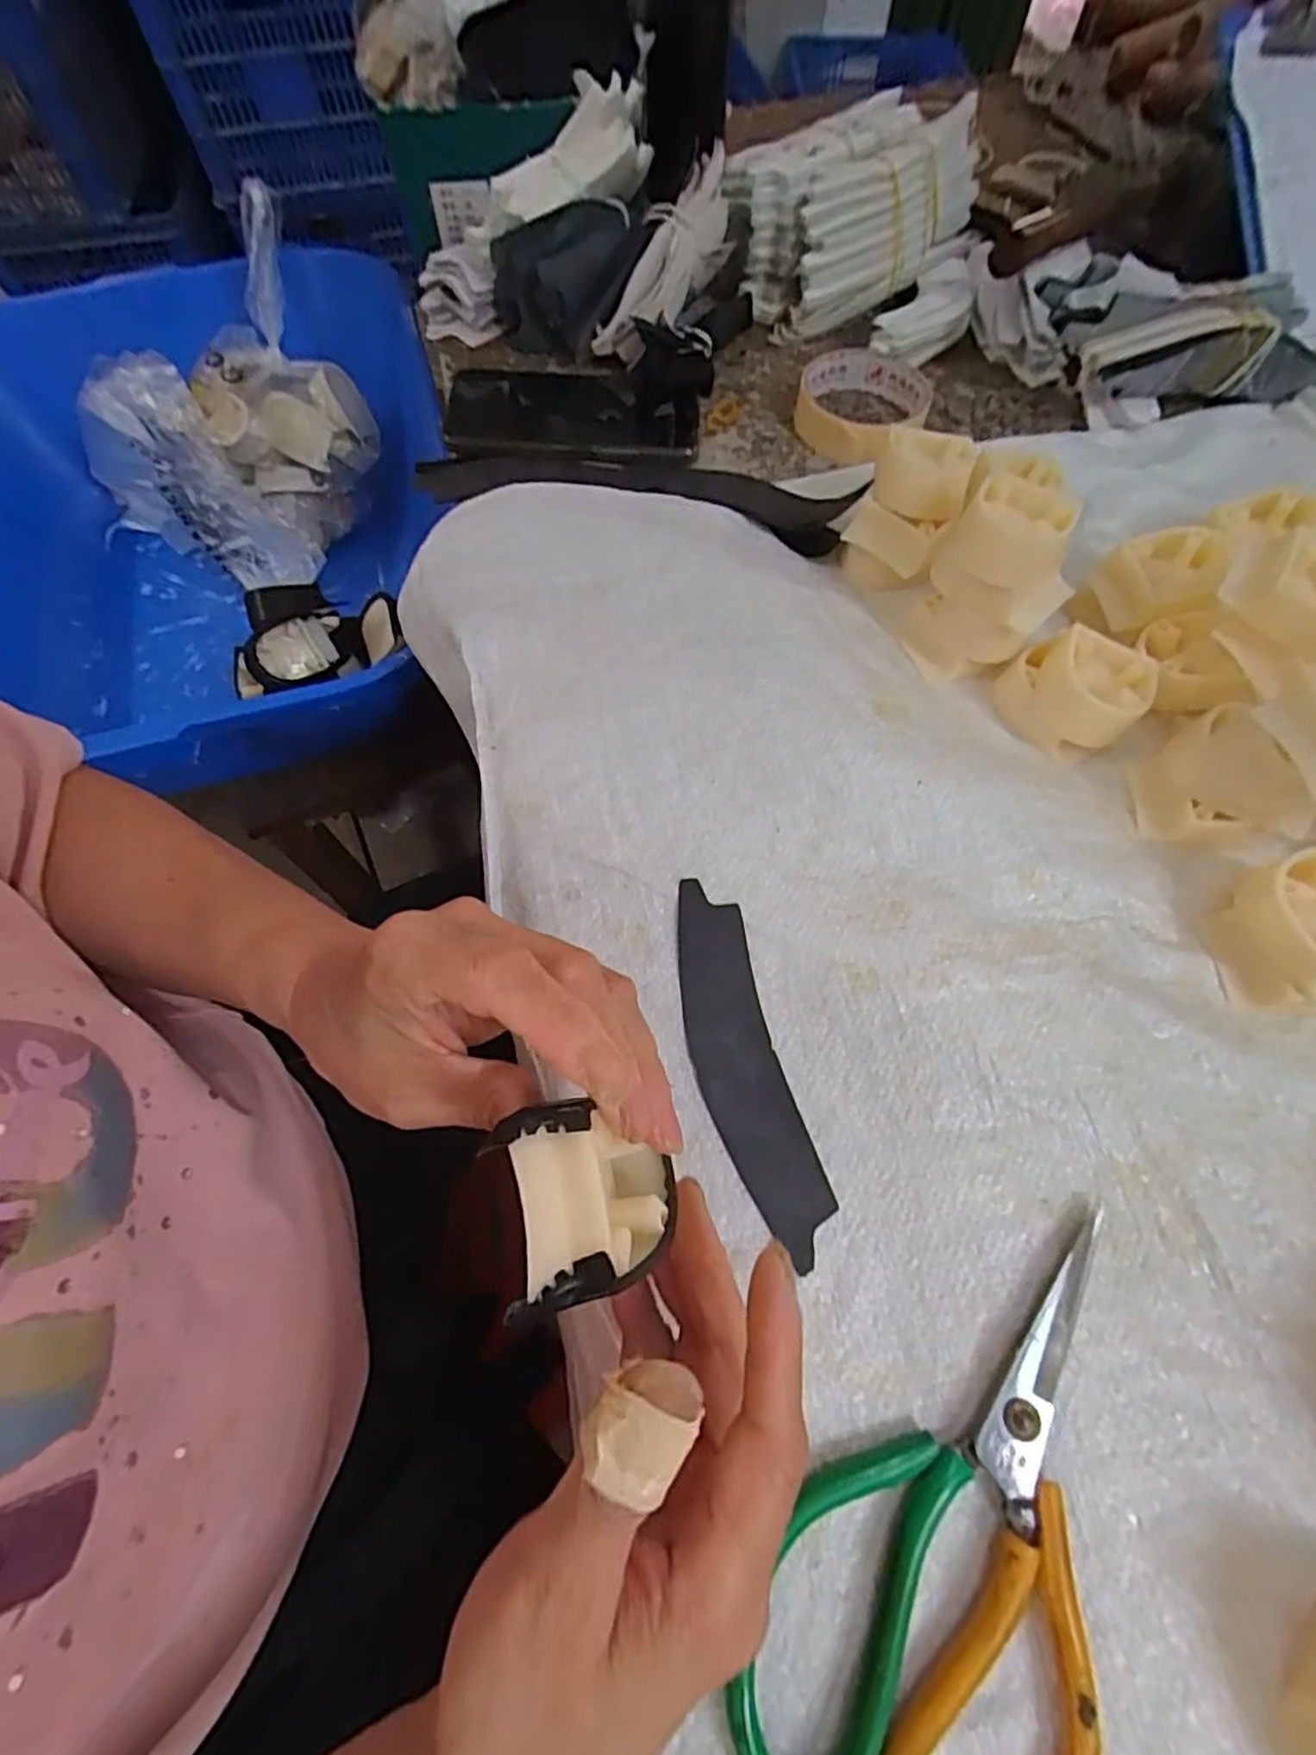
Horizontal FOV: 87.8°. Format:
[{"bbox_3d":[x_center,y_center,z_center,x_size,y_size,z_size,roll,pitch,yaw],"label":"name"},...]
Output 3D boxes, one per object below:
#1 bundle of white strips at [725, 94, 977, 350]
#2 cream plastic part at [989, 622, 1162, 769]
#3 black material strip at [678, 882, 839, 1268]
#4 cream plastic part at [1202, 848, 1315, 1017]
[{"bbox_3d":[0.142,-0.493,0.500,0.127,0.069,0.210,40,71,16],"label":"bundle of white strips"},{"bbox_3d":[0.207,-0.096,0.338,0.060,0.032,0.048,37,70,15],"label":"cream plastic part"},{"bbox_3d":[0.033,0.073,0.282,0.036,0.004,0.151,-13,66,-7],"label":"black material strip"},{"bbox_3d":[0.275,0.023,0.289,0.056,0.038,0.064,-6,65,-3],"label":"cream plastic part"}]

